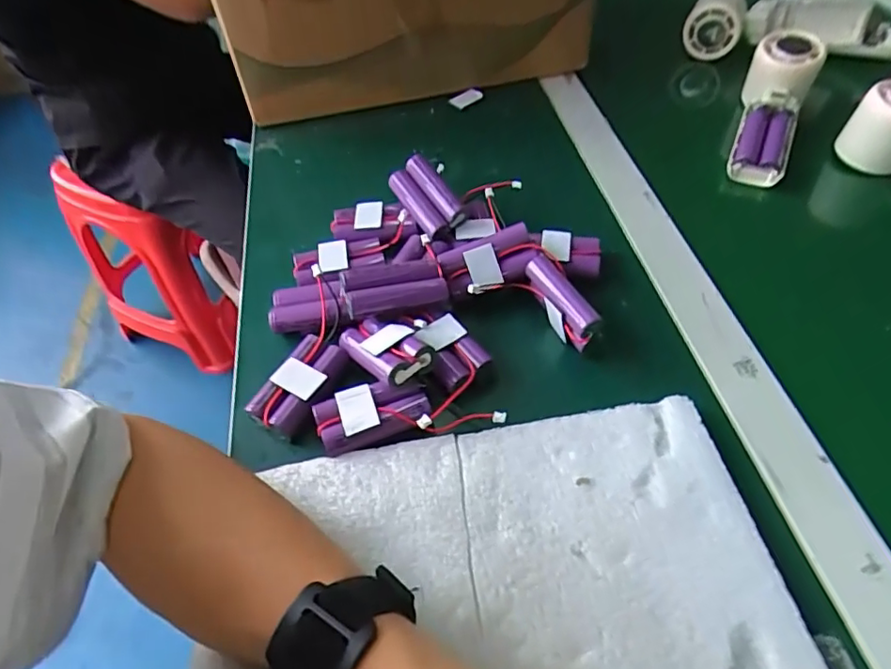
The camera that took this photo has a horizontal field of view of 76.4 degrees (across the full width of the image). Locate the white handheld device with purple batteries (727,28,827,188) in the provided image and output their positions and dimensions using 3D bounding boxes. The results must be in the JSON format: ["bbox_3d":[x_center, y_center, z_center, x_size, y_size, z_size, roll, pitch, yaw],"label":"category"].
[{"bbox_3d":[0.292,-0.201,0.510,0.051,0.050,0.171,19,70,15],"label":"white handheld device with purple batteries"}]

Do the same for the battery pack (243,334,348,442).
[{"bbox_3d":[-0.092,0.032,0.357,0.033,0.018,0.064,20,55,19],"label":"battery pack"}]

